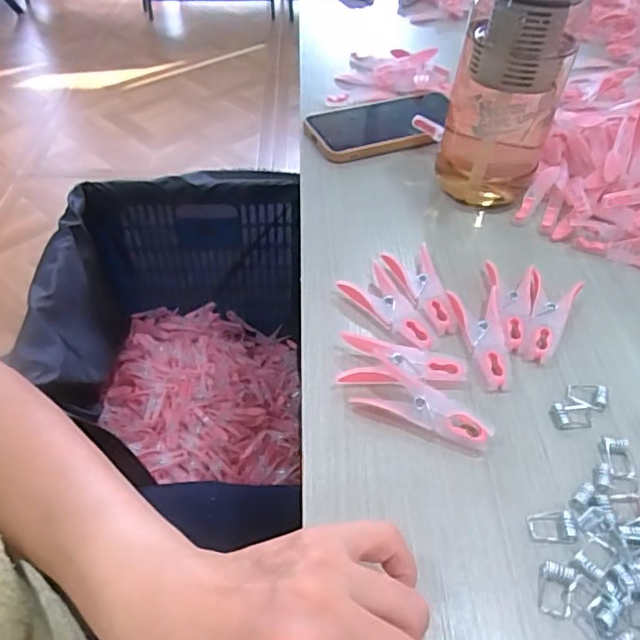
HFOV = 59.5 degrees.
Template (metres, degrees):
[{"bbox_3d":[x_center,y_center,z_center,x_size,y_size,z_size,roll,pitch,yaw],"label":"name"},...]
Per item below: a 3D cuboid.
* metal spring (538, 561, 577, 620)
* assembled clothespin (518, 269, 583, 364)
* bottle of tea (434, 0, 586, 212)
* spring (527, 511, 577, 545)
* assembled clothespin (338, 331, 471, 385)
[{"bbox_3d":[0.112,0.127,0.263,0.016,0.004,0.024,14,48,10],"label":"metal spring"},{"bbox_3d":[0.151,-0.003,0.375,0.032,0.012,0.076,21,50,15],"label":"assembled clothespin"},{"bbox_3d":[0.138,-0.189,0.398,0.083,0.221,0.082,17,49,12],"label":"bottle of tea"},{"bbox_3d":[0.117,0.105,0.282,0.023,0.004,0.016,3,48,-1],"label":"spring"},{"bbox_3d":[0.051,0.028,0.345,0.076,0.015,0.031,7,48,3],"label":"assembled clothespin"}]

